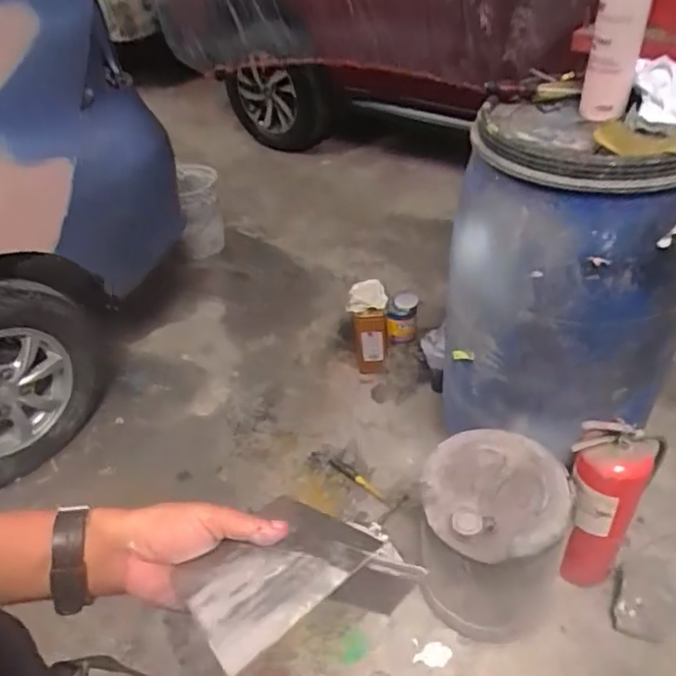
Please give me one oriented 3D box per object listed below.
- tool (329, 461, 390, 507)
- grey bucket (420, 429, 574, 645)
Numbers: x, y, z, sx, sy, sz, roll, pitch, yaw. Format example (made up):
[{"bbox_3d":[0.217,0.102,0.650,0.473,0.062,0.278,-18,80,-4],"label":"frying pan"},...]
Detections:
[{"bbox_3d":[0.067,0.446,1.890,0.243,0.019,0.028,28,51,33],"label":"tool"},{"bbox_3d":[0.341,0.475,1.400,0.300,0.424,0.344,8,43,15],"label":"grey bucket"}]

